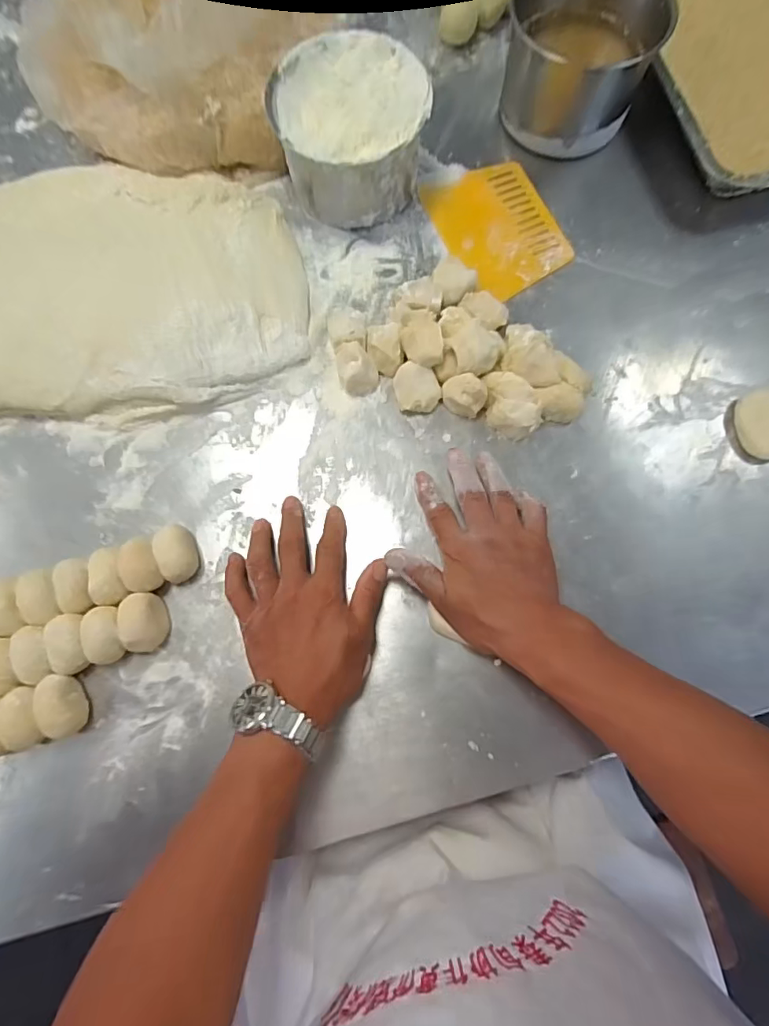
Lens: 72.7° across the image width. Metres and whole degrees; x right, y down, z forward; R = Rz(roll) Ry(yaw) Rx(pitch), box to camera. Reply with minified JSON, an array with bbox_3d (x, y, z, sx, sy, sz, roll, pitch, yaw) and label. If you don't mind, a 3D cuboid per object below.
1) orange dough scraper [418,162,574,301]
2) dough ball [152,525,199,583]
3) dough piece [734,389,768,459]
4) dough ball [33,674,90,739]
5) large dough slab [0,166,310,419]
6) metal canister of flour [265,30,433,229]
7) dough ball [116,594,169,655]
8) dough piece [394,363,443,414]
[{"bbox_3d":[0.124,-0.310,0.561,0.116,0.006,0.159,-25,77,-6],"label":"orange dough scraper"},{"bbox_3d":[-0.185,0.035,0.467,0.030,0.027,0.053,-22,77,-5],"label":"dough ball"},{"bbox_3d":[0.361,-0.085,0.497,0.043,0.017,0.064,-10,76,-2],"label":"dough piece"},{"bbox_3d":[-0.265,0.159,0.433,0.028,0.030,0.049,-18,76,-4],"label":"dough ball"},{"bbox_3d":[-0.303,-0.227,0.519,0.435,0.053,0.263,-2,76,0],"label":"large dough slab"},{"bbox_3d":[-0.034,-0.384,0.536,0.145,0.094,0.146,0,76,1],"label":"metal canister of flour"},{"bbox_3d":[-0.207,0.095,0.450,0.032,0.029,0.048,-11,76,-2],"label":"dough ball"},{"bbox_3d":[0.031,-0.119,0.502,0.045,0.027,0.041,0,76,1],"label":"dough piece"}]

